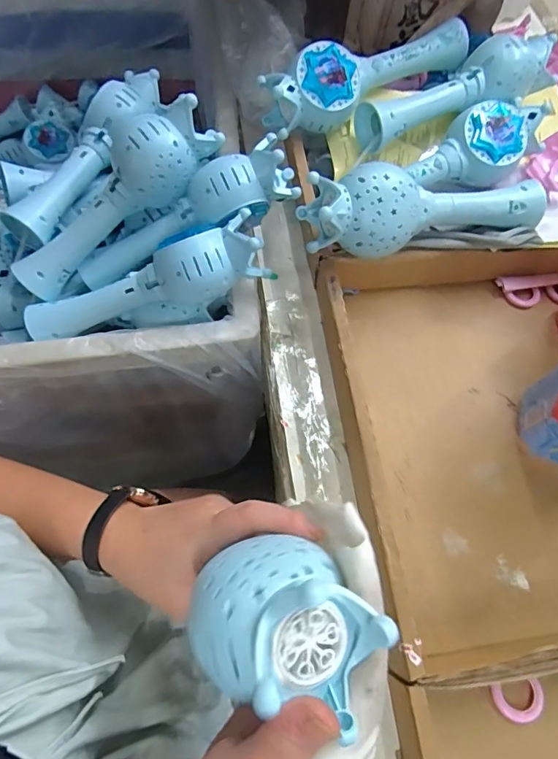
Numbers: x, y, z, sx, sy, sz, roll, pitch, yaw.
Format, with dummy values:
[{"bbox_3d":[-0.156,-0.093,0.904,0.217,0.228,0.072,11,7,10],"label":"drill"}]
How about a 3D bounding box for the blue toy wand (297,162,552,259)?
[{"bbox_3d":[0.140,-0.158,0.414,0.237,0.064,0.068,-9,66,-6],"label":"blue toy wand"}]

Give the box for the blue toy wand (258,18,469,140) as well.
[{"bbox_3d":[0.091,-0.330,0.494,0.233,0.059,0.072,-31,70,-14],"label":"blue toy wand"}]

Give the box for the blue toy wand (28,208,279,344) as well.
[{"bbox_3d":[-0.127,-0.089,0.440,0.237,0.065,0.063,-18,66,12],"label":"blue toy wand"}]

